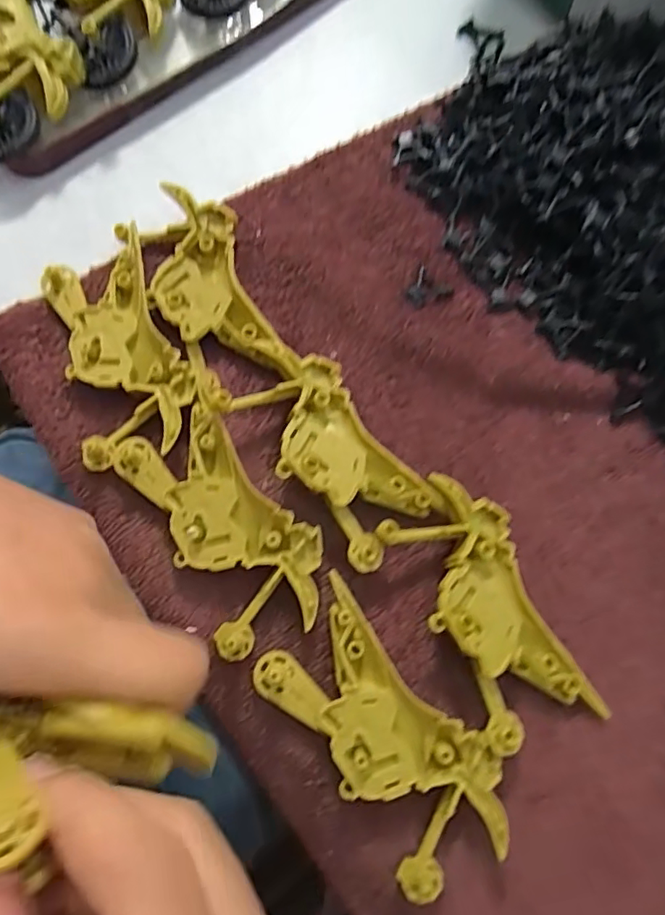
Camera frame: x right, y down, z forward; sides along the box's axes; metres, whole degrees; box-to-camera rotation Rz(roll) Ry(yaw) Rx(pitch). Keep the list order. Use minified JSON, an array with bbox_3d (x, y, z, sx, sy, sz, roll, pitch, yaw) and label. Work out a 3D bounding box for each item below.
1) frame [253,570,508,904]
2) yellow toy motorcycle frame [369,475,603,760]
[{"bbox_3d":[0.018,0.101,0.209,0.050,0.013,0.100,-38,80,-11],"label":"frame"},{"bbox_3d":[0.060,0.057,0.219,0.047,0.019,0.099,-26,78,-8],"label":"yellow toy motorcycle frame"}]

